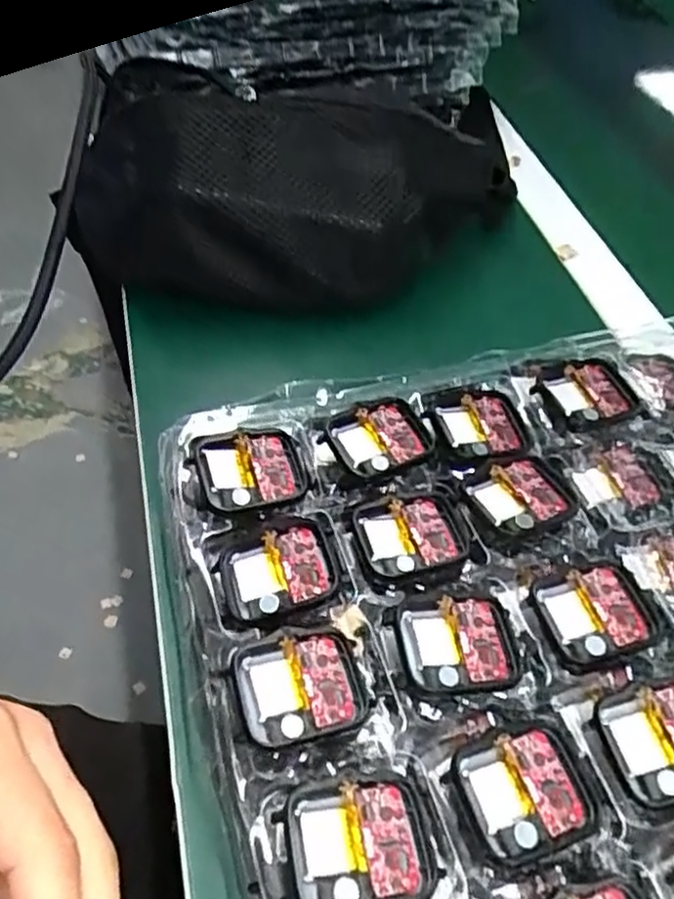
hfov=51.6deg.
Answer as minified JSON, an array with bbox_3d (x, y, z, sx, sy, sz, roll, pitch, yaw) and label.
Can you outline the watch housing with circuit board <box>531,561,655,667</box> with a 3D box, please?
[{"bbox_3d":[0.101,0.064,0.269,0.044,0.008,0.037,-12,54,-14],"label":"watch housing with circuit board"}]

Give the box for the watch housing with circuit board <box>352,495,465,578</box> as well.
[{"bbox_3d":[0.029,0.036,0.285,0.040,0.006,0.036,-12,54,-14],"label":"watch housing with circuit board"}]

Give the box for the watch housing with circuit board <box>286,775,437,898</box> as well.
[{"bbox_3d":[0.008,0.119,0.211,0.043,0.007,0.037,-3,53,-7],"label":"watch housing with circuit board"}]

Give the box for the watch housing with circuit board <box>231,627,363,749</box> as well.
[{"bbox_3d":[-0.013,0.081,0.239,0.044,0.004,0.037,-9,54,-12],"label":"watch housing with circuit board"}]

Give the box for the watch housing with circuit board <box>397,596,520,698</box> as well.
[{"bbox_3d":[0.044,0.072,0.253,0.043,0.009,0.036,-2,52,-7],"label":"watch housing with circuit board"}]

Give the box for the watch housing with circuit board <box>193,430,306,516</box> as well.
[{"bbox_3d":[-0.035,0.008,0.293,0.044,0.007,0.037,-10,54,-13],"label":"watch housing with circuit board"}]

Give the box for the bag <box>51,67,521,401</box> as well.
[{"bbox_3d":[-0.016,-0.157,0.433,0.276,0.118,0.131,-18,56,-18],"label":"bag"}]

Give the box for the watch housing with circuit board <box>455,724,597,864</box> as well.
[{"bbox_3d":[0.063,0.111,0.228,0.044,0.004,0.037,-11,54,-14],"label":"watch housing with circuit board"}]

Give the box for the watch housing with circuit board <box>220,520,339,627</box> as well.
[{"bbox_3d":[-0.022,0.049,0.269,0.043,0.011,0.039,-9,54,-12],"label":"watch housing with circuit board"}]

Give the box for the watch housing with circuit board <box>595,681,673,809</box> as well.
[{"bbox_3d":[0.115,0.100,0.239,0.044,0.008,0.037,-5,53,-9],"label":"watch housing with circuit board"}]

